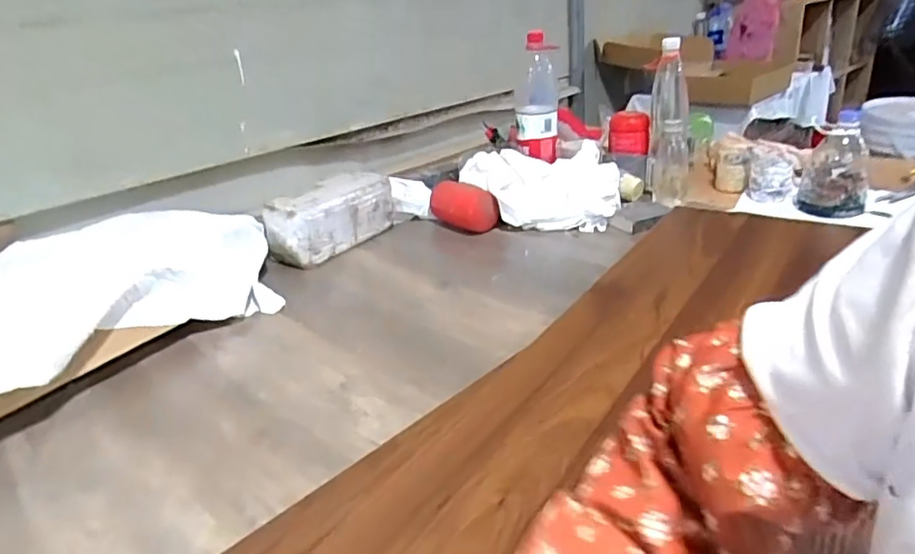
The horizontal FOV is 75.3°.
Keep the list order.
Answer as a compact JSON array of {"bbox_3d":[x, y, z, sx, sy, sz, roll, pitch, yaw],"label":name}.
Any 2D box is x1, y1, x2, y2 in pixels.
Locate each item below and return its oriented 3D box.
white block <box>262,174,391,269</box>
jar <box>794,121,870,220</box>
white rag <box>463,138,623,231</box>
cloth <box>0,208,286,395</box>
[{"bbox_3d":[-0.225,-0.114,1.080,0.091,0.109,0.245,16,32,37],"label":"white block"},{"bbox_3d":[0.651,-0.186,1.018,0.100,0.147,0.100,12,30,32],"label":"jar"},{"bbox_3d":[0.163,-0.183,1.150,0.287,0.112,0.220,0,25,10],"label":"white rag"},{"bbox_3d":[-0.551,0.057,0.781,0.342,0.099,0.649,14,31,34],"label":"cloth"}]

